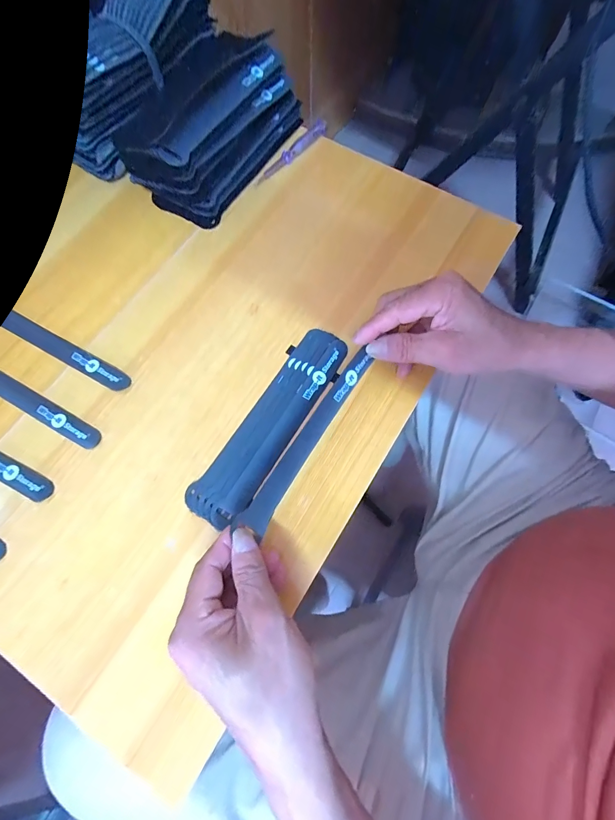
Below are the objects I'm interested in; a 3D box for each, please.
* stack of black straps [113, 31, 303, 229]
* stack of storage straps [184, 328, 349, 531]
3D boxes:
[{"bbox_3d":[-0.099,-0.307,0.391,0.105,0.069,0.197,28,74,8],"label":"stack of black straps"},{"bbox_3d":[-0.032,0.009,0.330,0.049,0.013,0.199,31,75,9],"label":"stack of storage straps"}]

